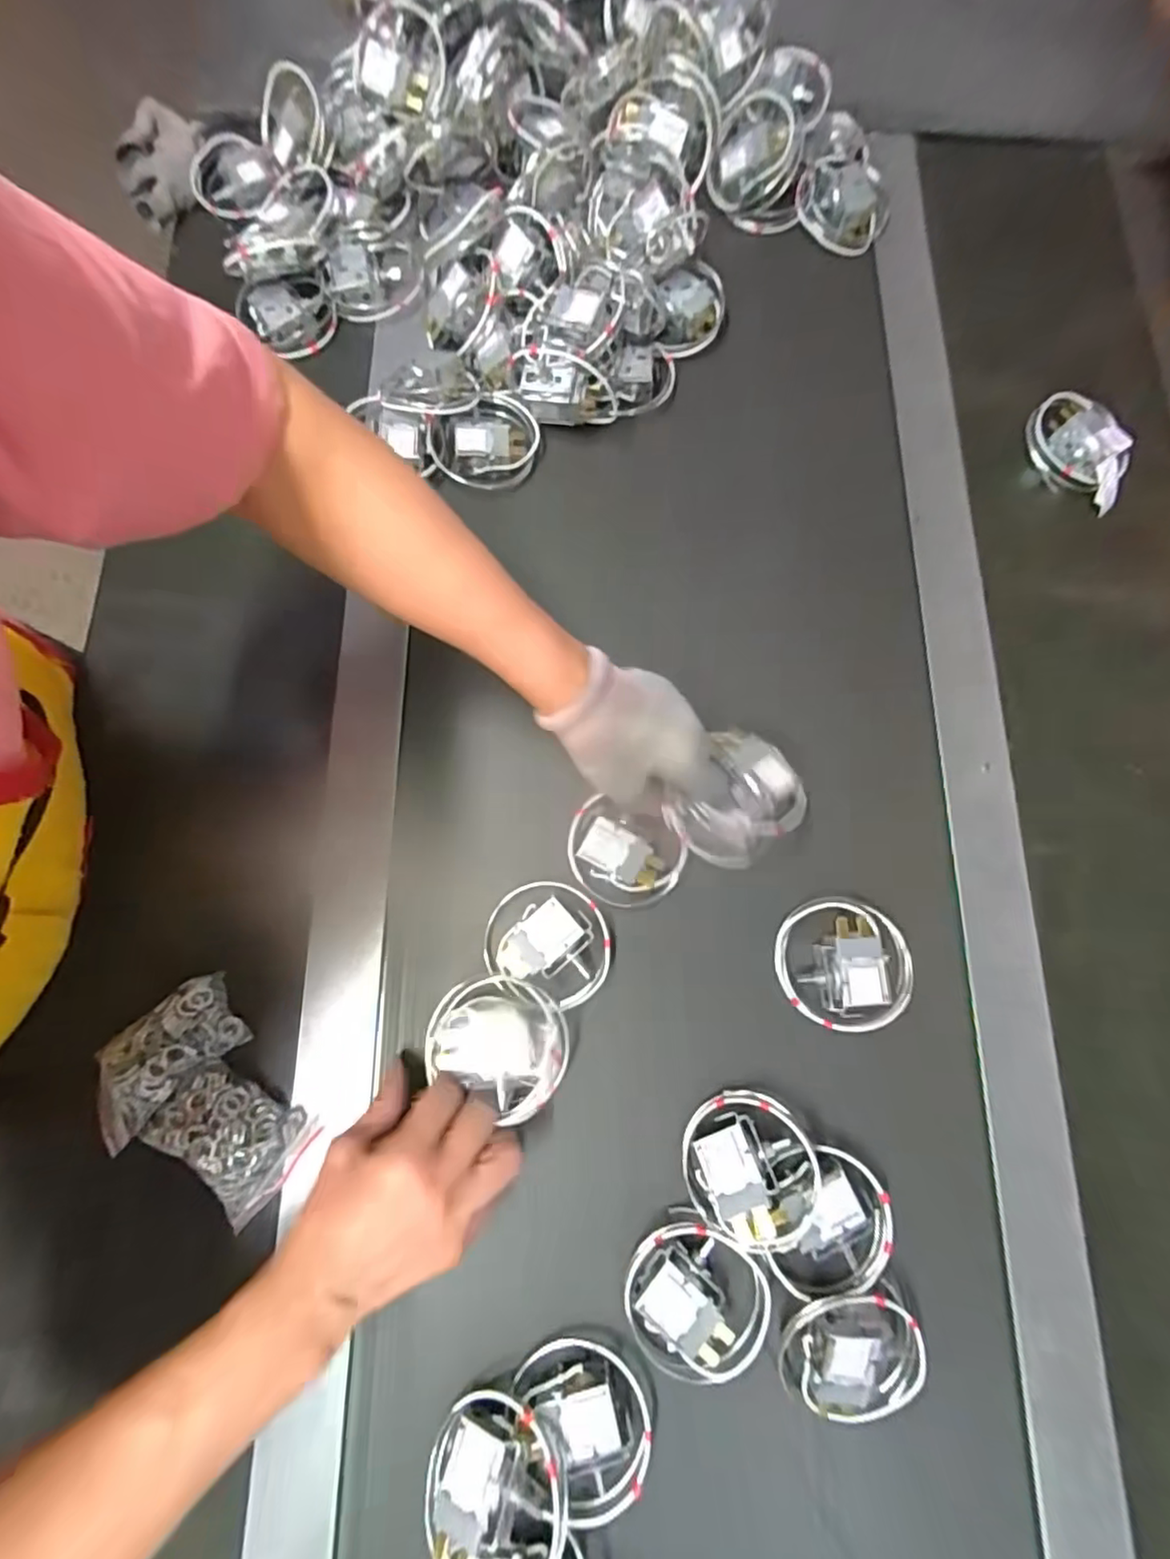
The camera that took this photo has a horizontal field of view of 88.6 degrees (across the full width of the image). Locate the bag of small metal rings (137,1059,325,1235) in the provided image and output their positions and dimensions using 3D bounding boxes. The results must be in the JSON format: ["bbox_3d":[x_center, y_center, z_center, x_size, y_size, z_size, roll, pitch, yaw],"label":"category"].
[{"bbox_3d":[-0.214,0.214,0.357,0.084,0.014,0.064,37,74,-2],"label":"bag of small metal rings"}]

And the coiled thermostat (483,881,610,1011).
[{"bbox_3d":[-0.023,0.105,0.395,0.082,0.030,0.070,25,78,5],"label":"coiled thermostat"}]

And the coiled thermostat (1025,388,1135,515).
[{"bbox_3d":[0.398,-0.263,0.483,0.052,0.034,0.095,-34,80,-8],"label":"coiled thermostat"}]

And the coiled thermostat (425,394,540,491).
[{"bbox_3d":[-0.081,-0.277,0.480,0.085,0.031,0.078,3,77,0],"label":"coiled thermostat"}]

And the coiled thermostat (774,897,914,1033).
[{"bbox_3d":[0.166,0.121,0.392,0.077,0.028,0.080,-1,69,11],"label":"coiled thermostat"}]

